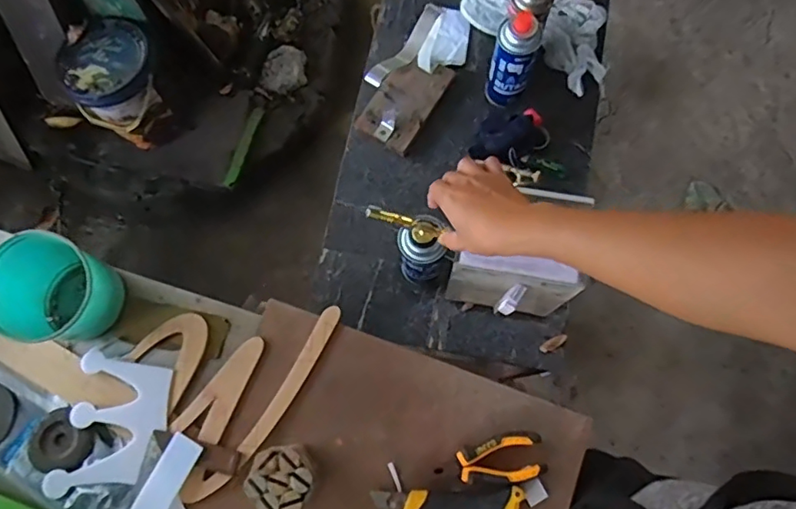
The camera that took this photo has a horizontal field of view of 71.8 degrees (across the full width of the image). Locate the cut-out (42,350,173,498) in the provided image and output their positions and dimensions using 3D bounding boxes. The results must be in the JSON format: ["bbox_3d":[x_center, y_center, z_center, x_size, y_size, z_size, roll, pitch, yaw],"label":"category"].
[{"bbox_3d":[-0.348,0.212,0.669,0.123,0.006,0.163,8,75,6],"label":"cut-out"}]

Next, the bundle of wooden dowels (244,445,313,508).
[{"bbox_3d":[-0.131,0.253,0.621,0.069,0.048,0.069,0,77,1],"label":"bundle of wooden dowels"}]

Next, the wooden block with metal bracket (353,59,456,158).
[{"bbox_3d":[0.016,-0.270,0.950,0.100,0.026,0.175,34,79,8],"label":"wooden block with metal bracket"}]

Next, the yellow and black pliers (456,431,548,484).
[{"bbox_3d":[0.119,0.233,0.626,0.097,0.012,0.050,-10,77,-2],"label":"yellow and black pliers"}]

